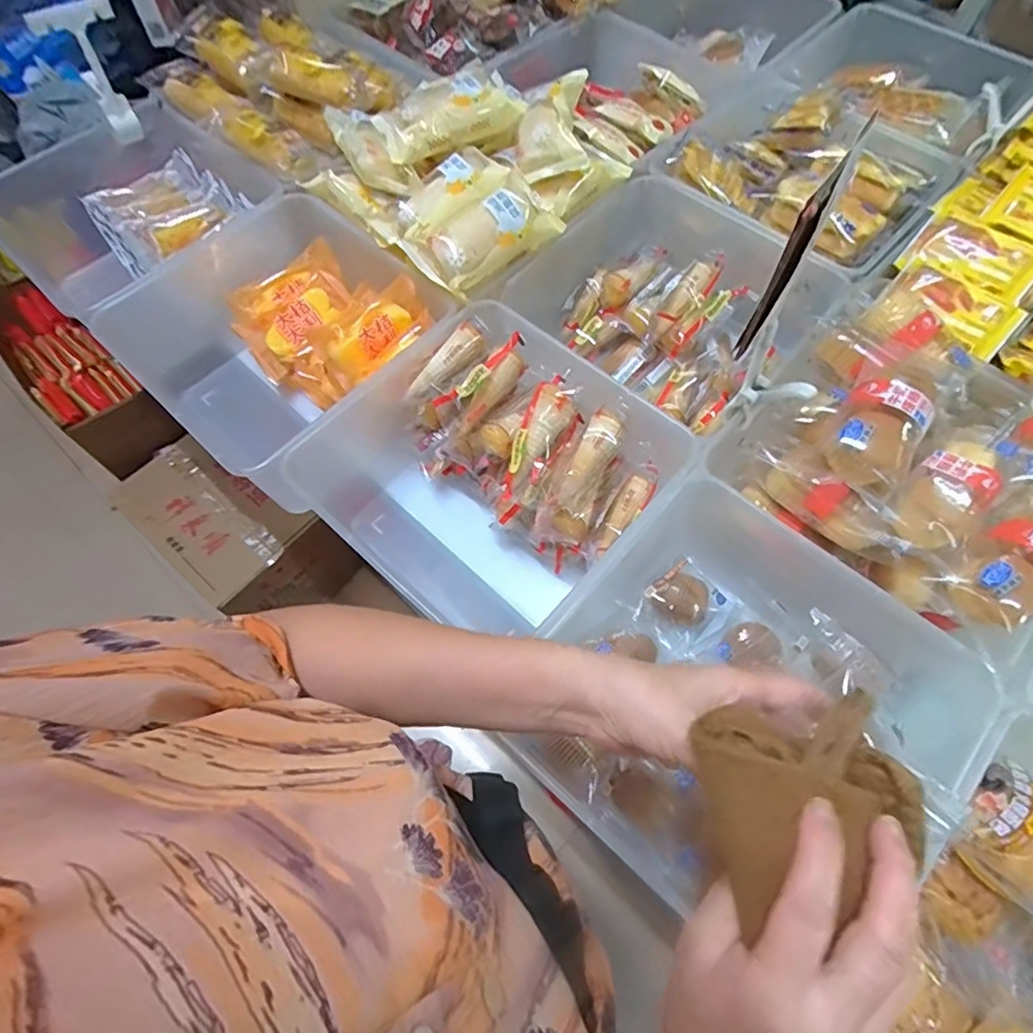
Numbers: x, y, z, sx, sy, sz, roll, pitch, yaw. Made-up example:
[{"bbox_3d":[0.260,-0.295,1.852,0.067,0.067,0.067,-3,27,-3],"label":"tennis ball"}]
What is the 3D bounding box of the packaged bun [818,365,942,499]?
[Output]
[{"bbox_3d":[0.311,-0.077,0.497,0.065,0.059,0.107,33,68,15],"label":"packaged bun"}]

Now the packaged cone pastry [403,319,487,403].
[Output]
[{"bbox_3d":[-0.076,-0.158,0.619,0.105,0.029,0.035,-44,71,-1],"label":"packaged cone pastry"}]

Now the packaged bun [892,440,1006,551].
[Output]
[{"bbox_3d":[0.359,-0.022,0.480,0.062,0.032,0.117,41,71,18],"label":"packaged bun"}]

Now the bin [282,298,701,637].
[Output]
[{"bbox_3d":[-0.021,-0.032,0.647,0.309,0.200,0.299,39,70,17],"label":"bin"}]

